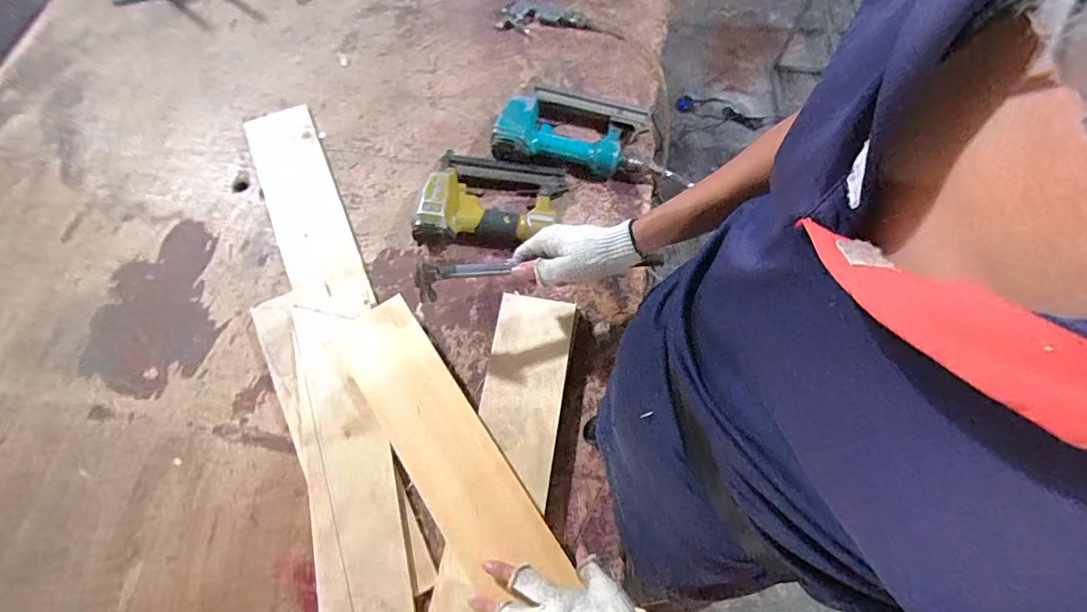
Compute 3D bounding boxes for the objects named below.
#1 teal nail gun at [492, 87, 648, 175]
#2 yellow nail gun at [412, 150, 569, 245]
[{"bbox_3d":[0.042,-0.270,0.756,0.205,0.055,0.159,17,70,9],"label":"teal nail gun"},{"bbox_3d":[-0.075,-0.161,0.711,0.212,0.053,0.148,-4,68,1],"label":"yellow nail gun"}]

